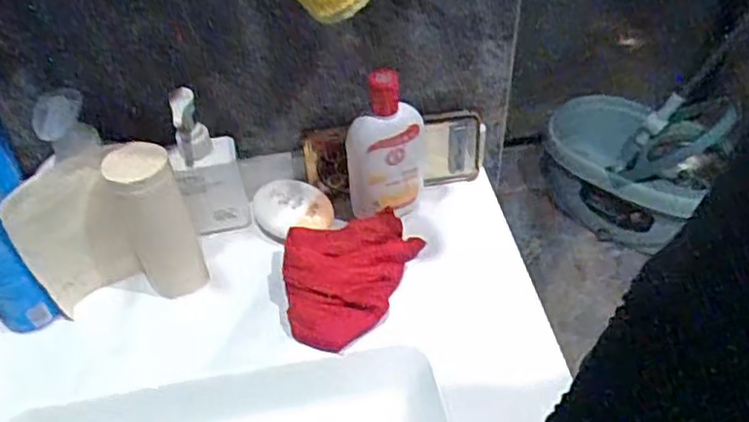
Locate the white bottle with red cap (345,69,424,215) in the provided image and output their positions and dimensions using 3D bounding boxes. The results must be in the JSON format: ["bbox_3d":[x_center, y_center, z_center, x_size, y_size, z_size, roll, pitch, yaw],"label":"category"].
[{"bbox_3d":[0.011,-0.060,0.615,0.063,0.133,0.067,4,47,6],"label":"white bottle with red cap"}]

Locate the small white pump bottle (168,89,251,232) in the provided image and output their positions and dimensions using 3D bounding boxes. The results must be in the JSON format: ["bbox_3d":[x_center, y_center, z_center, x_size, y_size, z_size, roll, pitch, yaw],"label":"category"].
[{"bbox_3d":[-0.145,-0.035,0.607,0.054,0.154,0.031,-19,48,-14],"label":"small white pump bottle"}]

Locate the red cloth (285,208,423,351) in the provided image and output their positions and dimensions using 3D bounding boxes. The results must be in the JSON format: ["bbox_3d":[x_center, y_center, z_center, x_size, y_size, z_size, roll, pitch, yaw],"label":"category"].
[{"bbox_3d":[-0.015,0.054,0.584,0.120,0.055,0.103,-9,47,-6],"label":"red cloth"}]

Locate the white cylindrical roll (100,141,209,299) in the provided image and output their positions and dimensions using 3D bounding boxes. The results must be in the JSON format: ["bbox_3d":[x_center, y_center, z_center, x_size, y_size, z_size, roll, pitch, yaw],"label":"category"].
[{"bbox_3d":[-0.173,0.016,0.566,0.048,0.157,0.045,-1,46,1],"label":"white cylindrical roll"}]

